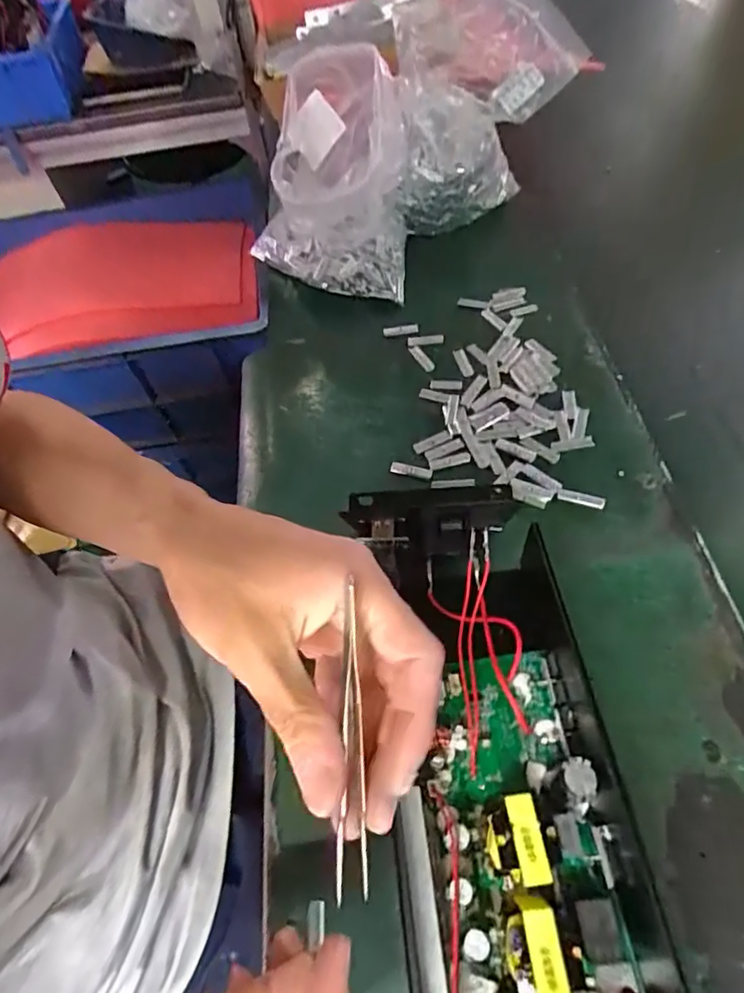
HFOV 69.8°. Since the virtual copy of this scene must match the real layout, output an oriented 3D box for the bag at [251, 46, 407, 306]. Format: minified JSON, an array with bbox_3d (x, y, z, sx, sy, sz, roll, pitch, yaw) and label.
[{"bbox_3d":[-0.043,-0.283,0.476,0.138,0.183,0.147,-4,58,2],"label":"bag"}]

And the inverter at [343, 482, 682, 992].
[{"bbox_3d":[0.061,0.127,0.241,0.119,0.082,0.299,-9,57,0],"label":"inverter"}]

